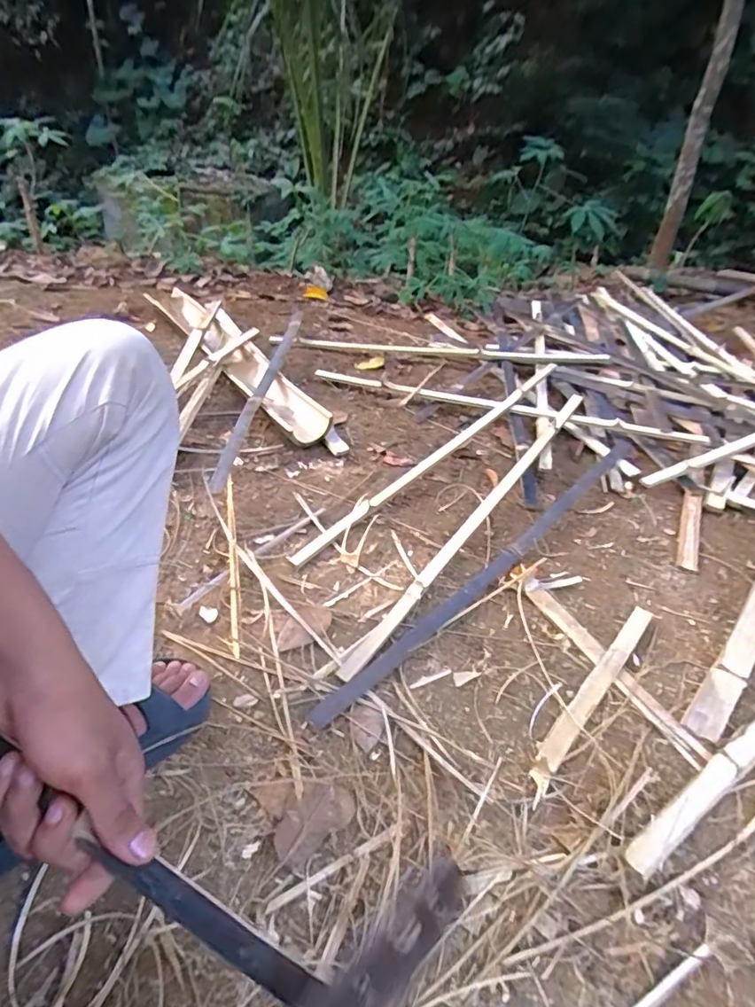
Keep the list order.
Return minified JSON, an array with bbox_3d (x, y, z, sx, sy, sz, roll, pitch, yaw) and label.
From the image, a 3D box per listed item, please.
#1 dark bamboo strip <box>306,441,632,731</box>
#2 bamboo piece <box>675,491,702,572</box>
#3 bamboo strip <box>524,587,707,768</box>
[{"bbox_3d":[0.233,0.071,0.870,0.038,0.014,0.881,34,48,29],"label":"dark bamboo strip"},{"bbox_3d":[0.584,0.047,0.970,0.035,0.010,0.223,23,40,17],"label":"bamboo piece"},{"bbox_3d":[0.321,0.225,0.724,0.030,0.009,0.296,-16,44,-28],"label":"bamboo strip"}]

